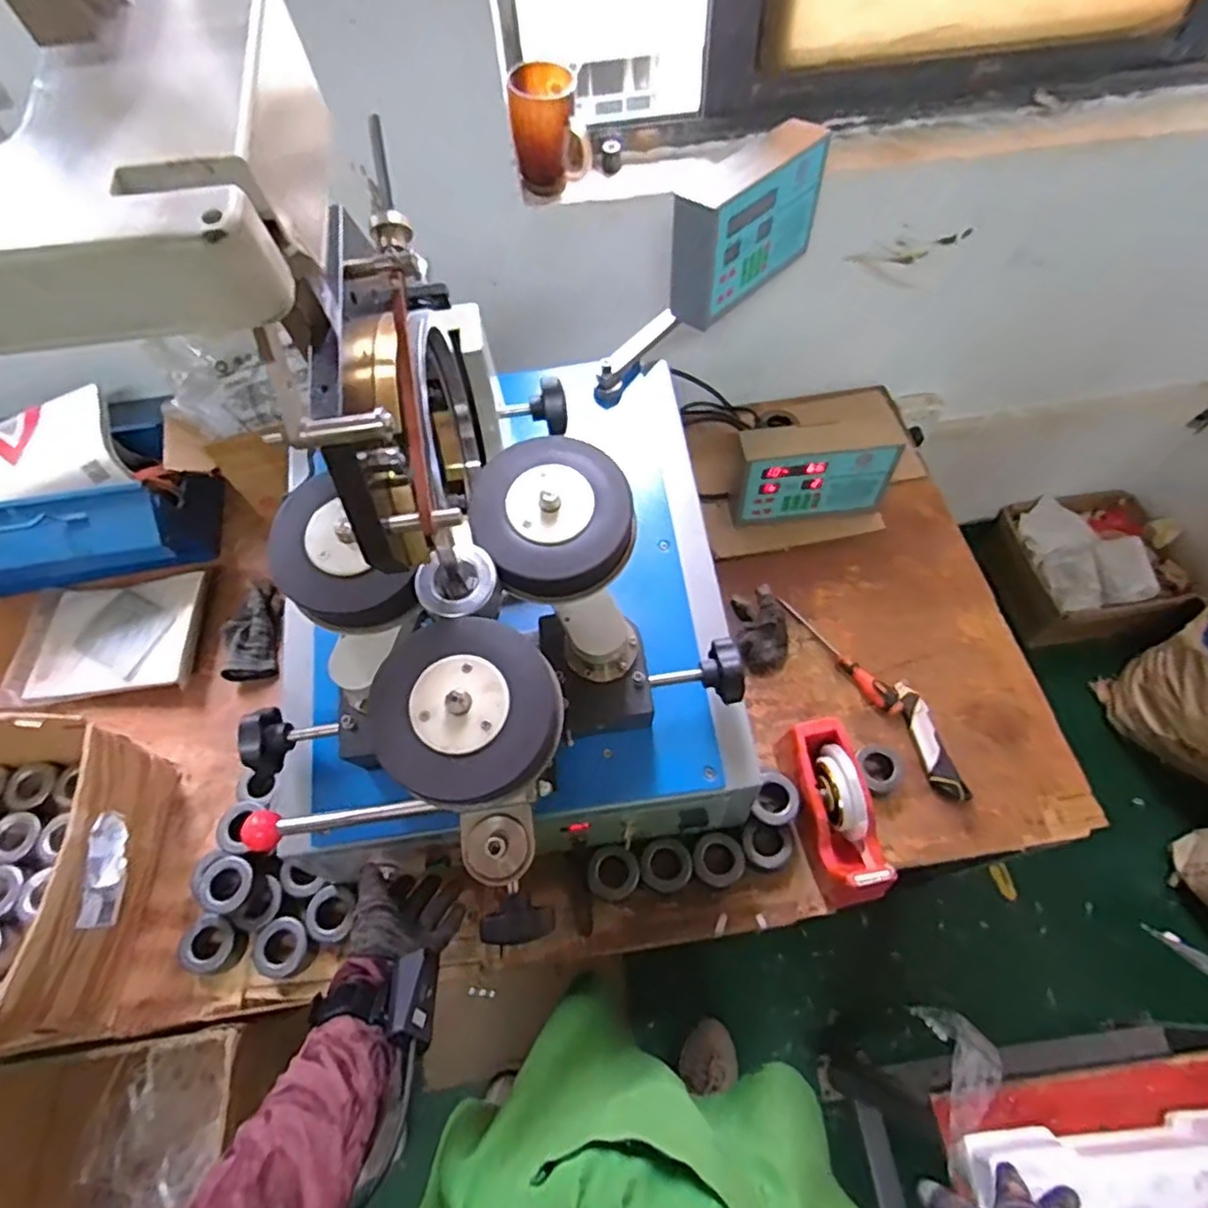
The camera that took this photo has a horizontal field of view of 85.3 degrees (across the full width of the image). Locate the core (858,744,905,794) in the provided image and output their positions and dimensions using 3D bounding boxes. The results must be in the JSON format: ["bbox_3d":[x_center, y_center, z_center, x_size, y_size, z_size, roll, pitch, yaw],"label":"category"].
[{"bbox_3d":[0.342,0.202,0.813,0.058,0.026,0.060,-2,60,3],"label":"core"}]

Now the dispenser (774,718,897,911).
[{"bbox_3d":[0.271,0.243,0.775,0.080,0.101,0.203,-8,60,-1],"label":"dispenser"}]

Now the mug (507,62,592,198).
[{"bbox_3d":[-0.063,-0.580,0.806,0.089,0.113,0.070,-2,60,3],"label":"mug"}]

